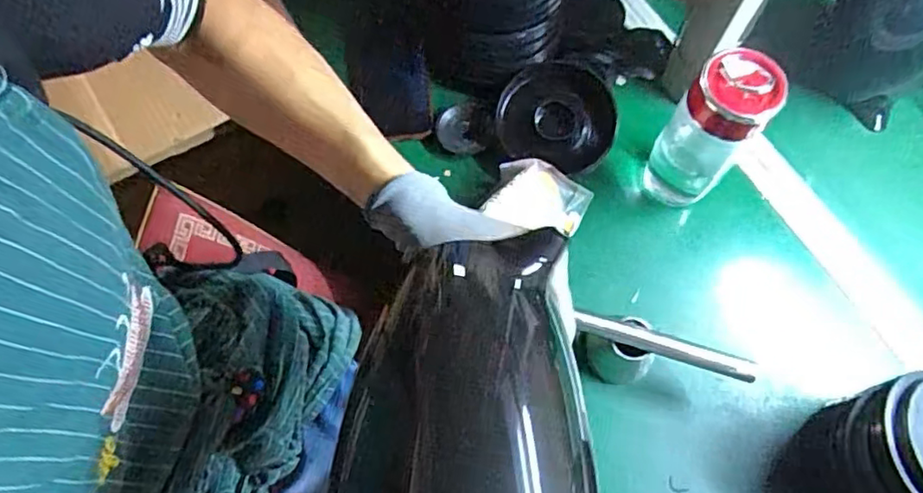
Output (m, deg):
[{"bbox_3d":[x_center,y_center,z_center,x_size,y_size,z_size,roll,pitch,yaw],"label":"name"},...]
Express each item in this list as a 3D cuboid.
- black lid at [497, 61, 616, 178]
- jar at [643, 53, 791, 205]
[{"bbox_3d":[0.096,-0.128,0.618,0.117,0.031,0.113,17,69,6],"label":"black lid"},{"bbox_3d":[0.219,-0.096,0.554,0.069,0.188,0.062,36,72,13],"label":"jar"}]

